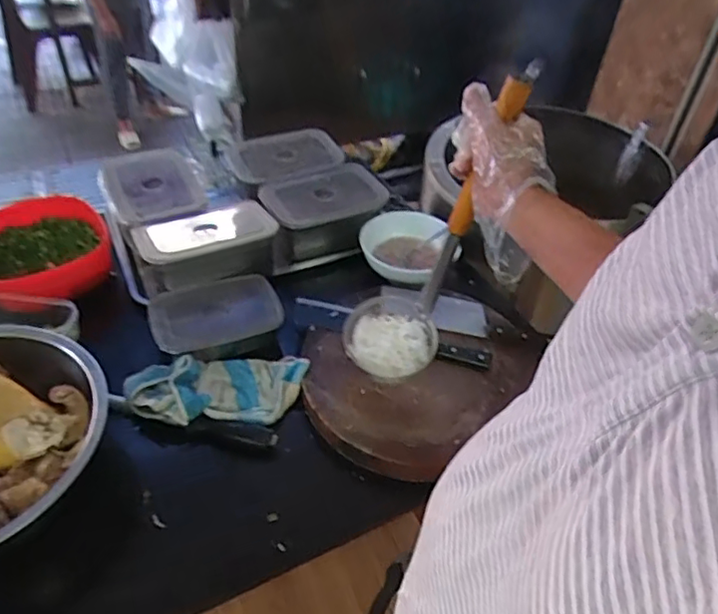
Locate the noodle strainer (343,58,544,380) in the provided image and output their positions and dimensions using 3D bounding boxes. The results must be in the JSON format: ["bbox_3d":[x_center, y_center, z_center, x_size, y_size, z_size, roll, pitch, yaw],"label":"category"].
[{"bbox_3d":[0.092,-0.089,0.701,0.103,0.407,0.109,1,40,-29],"label":"noodle strainer"}]

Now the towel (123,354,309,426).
[{"bbox_3d":[-0.193,0.109,0.820,0.245,0.034,0.108,-5,43,-9],"label":"towel"}]

